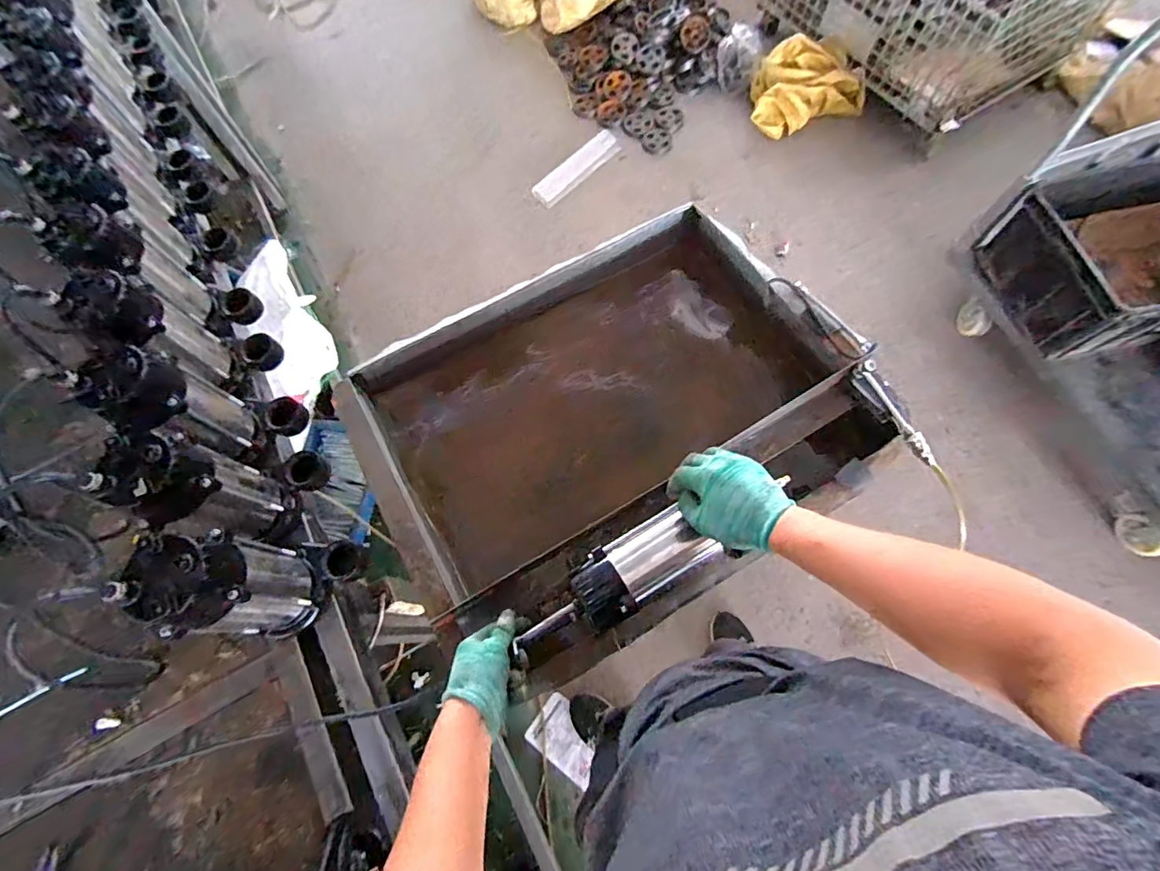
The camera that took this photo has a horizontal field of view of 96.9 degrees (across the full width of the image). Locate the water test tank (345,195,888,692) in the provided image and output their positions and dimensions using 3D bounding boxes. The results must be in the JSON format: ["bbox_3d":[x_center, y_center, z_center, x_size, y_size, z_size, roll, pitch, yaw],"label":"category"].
[{"bbox_3d":[0.057,-0.014,0.888,0.745,0.209,0.586,-28,70,-8],"label":"water test tank"}]

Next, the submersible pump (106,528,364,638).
[{"bbox_3d":[-0.375,0.171,0.605,0.121,0.233,0.112,-1,69,2],"label":"submersible pump"}]

